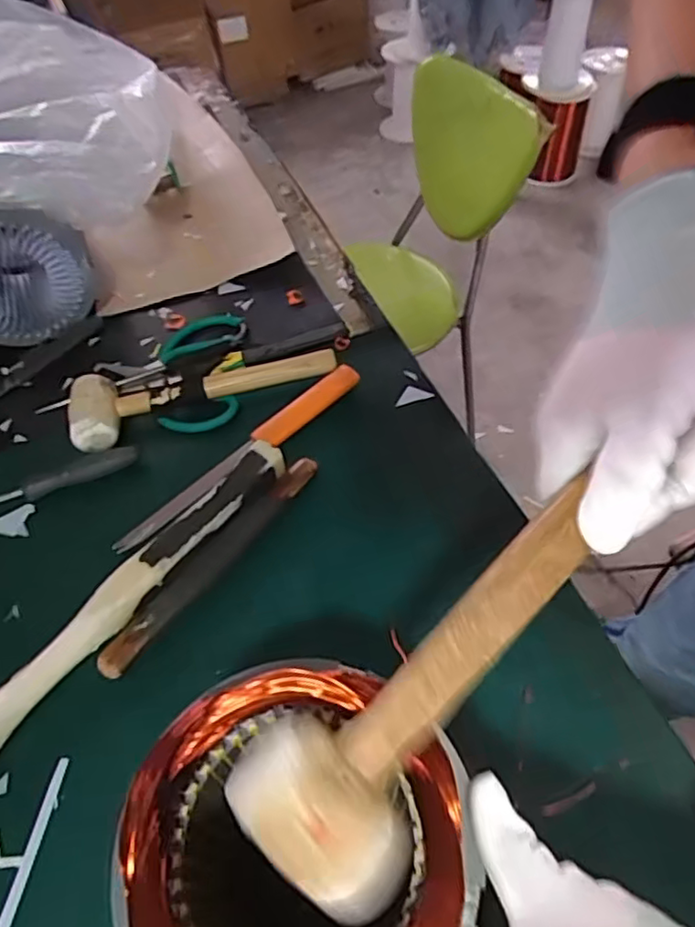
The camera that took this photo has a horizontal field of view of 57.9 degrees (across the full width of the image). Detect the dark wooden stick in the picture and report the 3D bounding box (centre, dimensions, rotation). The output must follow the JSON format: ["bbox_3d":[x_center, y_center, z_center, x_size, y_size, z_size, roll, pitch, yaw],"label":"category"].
[{"bbox_3d":[-0.107,0.073,0.506,0.028,0.008,0.229,31,61,24],"label":"dark wooden stick"}]

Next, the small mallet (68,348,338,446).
[{"bbox_3d":[-0.142,-0.085,0.613,0.251,0.032,0.073,-19,54,-10],"label":"small mallet"}]

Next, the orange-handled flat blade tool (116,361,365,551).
[{"bbox_3d":[-0.092,-0.011,0.563,0.265,0.014,0.027,-39,60,-23],"label":"orange-handled flat blade tool"}]

